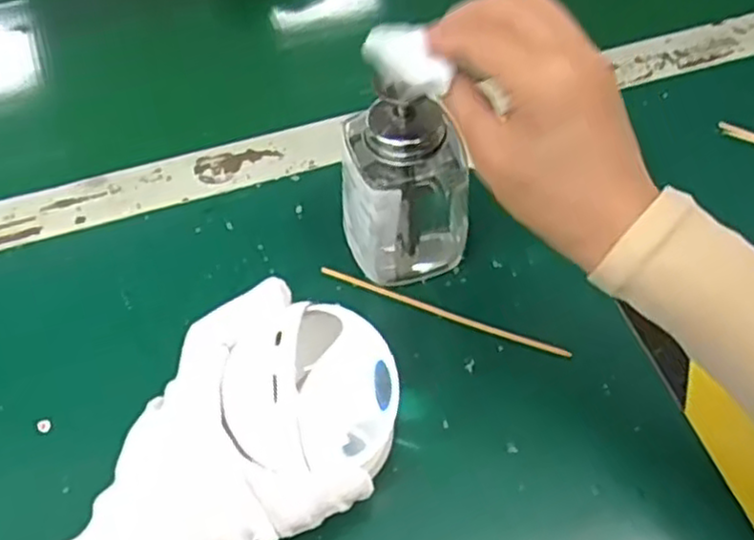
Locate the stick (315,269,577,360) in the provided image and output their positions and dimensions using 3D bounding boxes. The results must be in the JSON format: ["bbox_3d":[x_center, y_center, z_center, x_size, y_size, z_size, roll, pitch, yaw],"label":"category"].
[{"bbox_3d":[0.035,0.022,0.400,0.141,0.006,0.006,19,59,16],"label":"stick"}]

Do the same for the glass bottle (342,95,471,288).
[{"bbox_3d":[0.015,-0.039,0.384,0.071,0.104,0.048,-7,55,-1],"label":"glass bottle"}]

